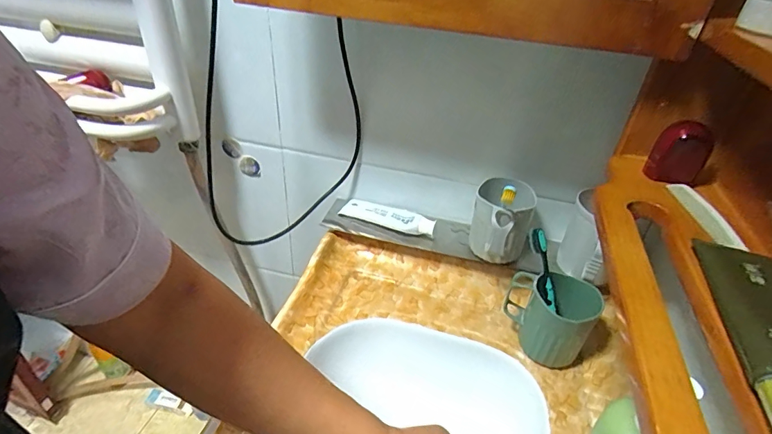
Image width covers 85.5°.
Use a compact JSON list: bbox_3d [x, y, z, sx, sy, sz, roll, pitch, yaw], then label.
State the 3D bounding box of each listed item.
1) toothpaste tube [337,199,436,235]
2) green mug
[{"bbox_3d":[0.002,0.000,0.712,0.166,0.029,0.033,18,38,19],"label":"toothpaste tube"},{"bbox_3d":[0.218,0.132,0.569,0.111,0.118,0.087,28,42,29],"label":"green mug"}]

